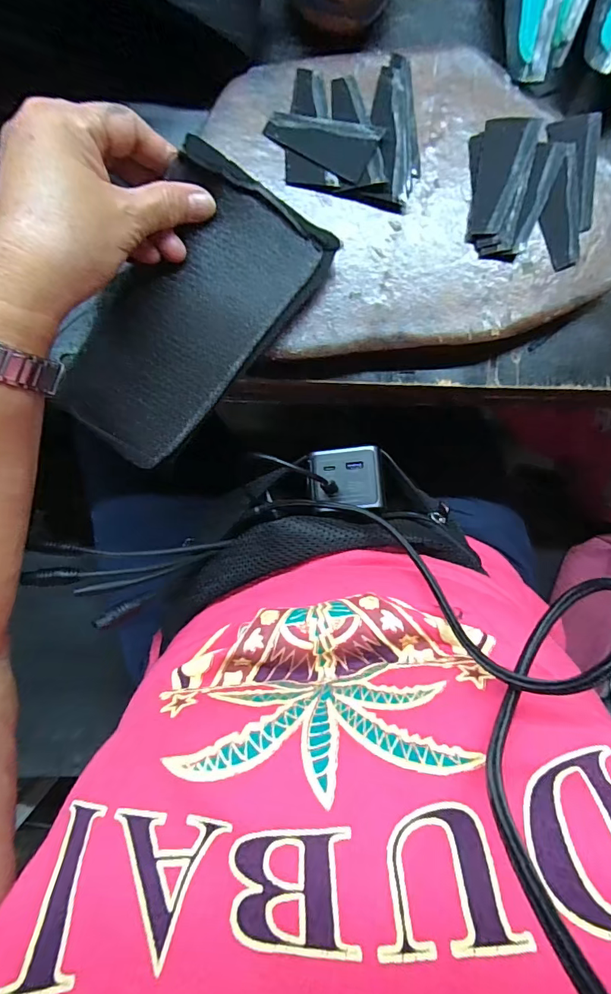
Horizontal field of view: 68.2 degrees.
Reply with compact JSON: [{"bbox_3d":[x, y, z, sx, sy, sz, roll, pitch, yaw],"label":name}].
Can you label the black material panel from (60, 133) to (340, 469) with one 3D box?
[{"bbox_3d":[-0.074,-0.105,0.271,0.096,0.014,0.175,41,101,2],"label":"black material panel"}]

